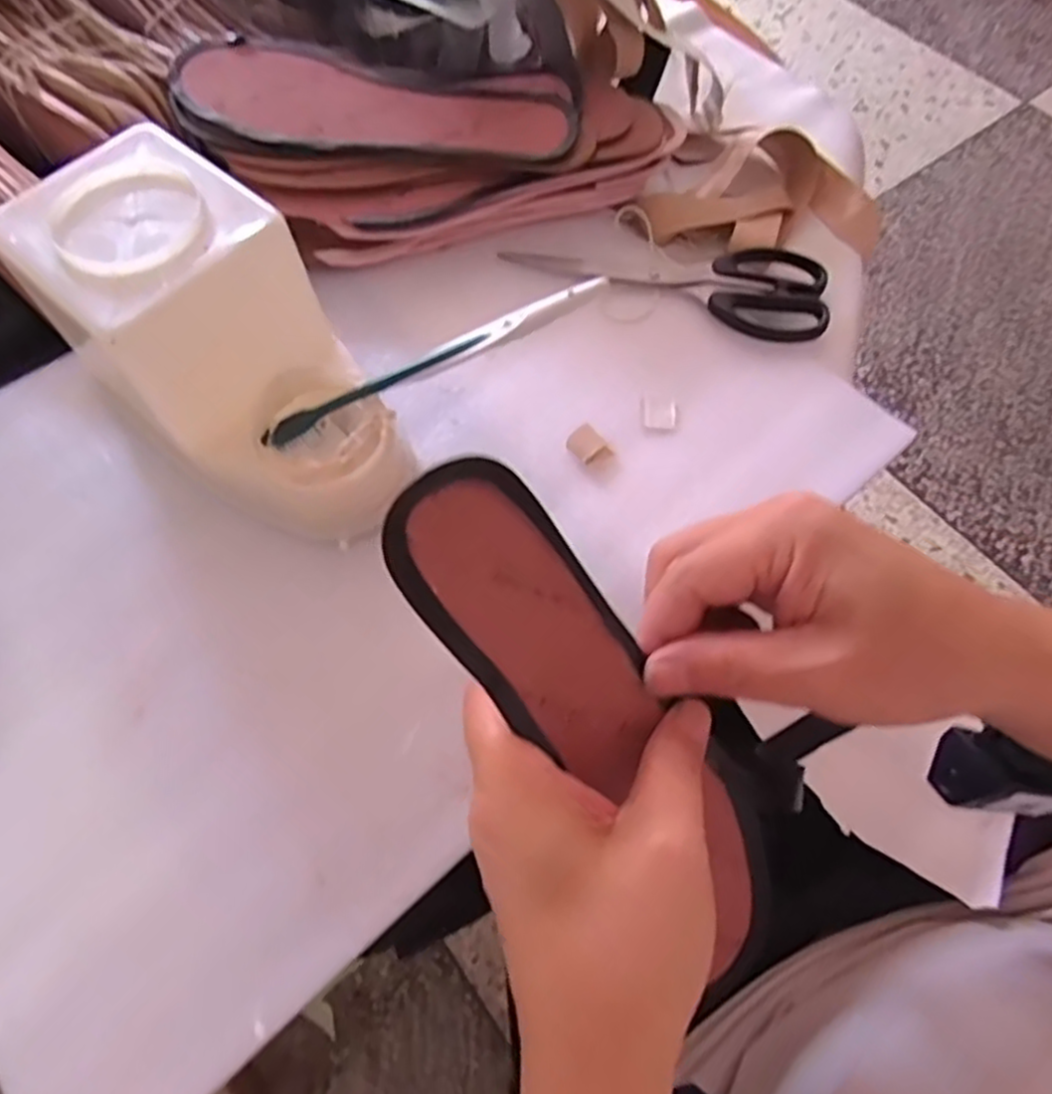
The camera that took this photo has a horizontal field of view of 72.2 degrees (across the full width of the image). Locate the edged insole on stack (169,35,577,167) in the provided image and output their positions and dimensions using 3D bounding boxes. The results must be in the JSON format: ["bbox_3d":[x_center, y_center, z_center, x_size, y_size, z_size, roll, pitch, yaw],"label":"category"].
[{"bbox_3d":[-0.095,-0.271,0.442,0.243,0.018,0.078,8,65,4],"label":"edged insole on stack"}]

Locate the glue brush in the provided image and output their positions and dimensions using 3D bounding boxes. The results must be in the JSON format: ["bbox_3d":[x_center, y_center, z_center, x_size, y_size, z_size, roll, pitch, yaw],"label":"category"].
[{"bbox_3d":[-0.046,-0.091,0.360,0.184,0.012,0.010,-24,66,6],"label":"glue brush"}]

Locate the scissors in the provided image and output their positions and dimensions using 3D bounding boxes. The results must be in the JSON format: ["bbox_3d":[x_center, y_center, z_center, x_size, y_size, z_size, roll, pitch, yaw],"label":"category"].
[{"bbox_3d":[0.093,-0.181,0.455,0.196,0.007,0.076,18,66,9],"label":"scissors"}]

